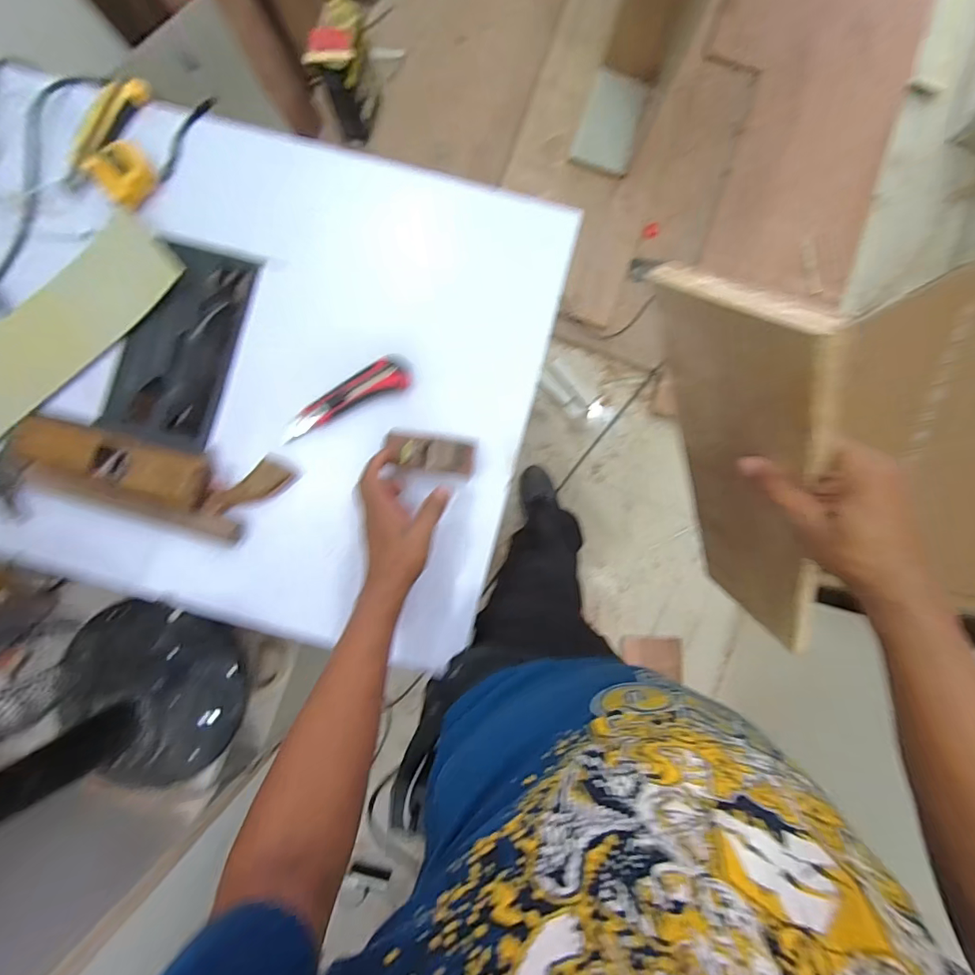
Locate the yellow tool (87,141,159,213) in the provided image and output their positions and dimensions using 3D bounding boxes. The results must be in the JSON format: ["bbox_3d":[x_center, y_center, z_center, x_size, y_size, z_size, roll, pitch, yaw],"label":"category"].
[{"bbox_3d":[-0.441,-0.385,0.574,0.064,0.025,0.066,-42,88,-1],"label":"yellow tool"}]

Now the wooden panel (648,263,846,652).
[{"bbox_3d":[0.255,0.018,0.469,0.019,0.477,0.167,-35,47,-1],"label":"wooden panel"}]

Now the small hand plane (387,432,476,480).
[{"bbox_3d":[-0.070,-0.039,0.571,0.106,0.039,0.049,5,88,1],"label":"small hand plane"}]

